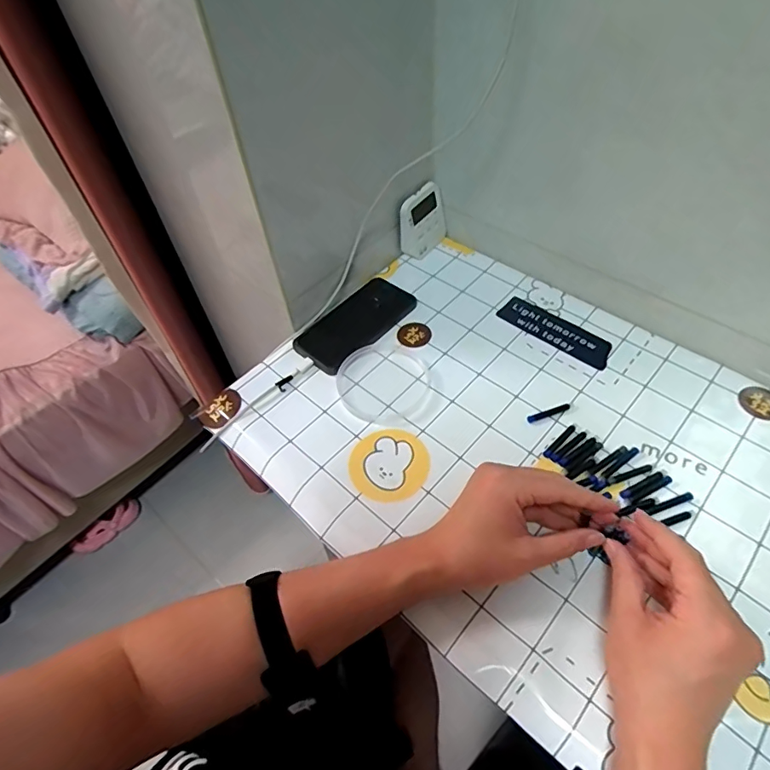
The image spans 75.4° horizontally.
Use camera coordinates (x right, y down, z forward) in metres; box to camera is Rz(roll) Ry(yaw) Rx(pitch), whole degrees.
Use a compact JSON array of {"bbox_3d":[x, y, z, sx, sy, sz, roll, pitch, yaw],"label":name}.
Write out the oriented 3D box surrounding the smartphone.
[{"bbox_3d":[-0.033,-0.077,0.599,0.073,0.016,0.156,34,62,26],"label":"smartphone"}]

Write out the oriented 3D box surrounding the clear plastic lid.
[{"bbox_3d":[0.001,-0.004,0.548,0.100,0.010,0.099,-2,52,3],"label":"clear plastic lid"}]

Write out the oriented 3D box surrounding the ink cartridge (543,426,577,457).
[{"bbox_3d":[0.172,0.054,0.488,0.045,0.004,0.007,-37,58,-22],"label":"ink cartridge"}]

